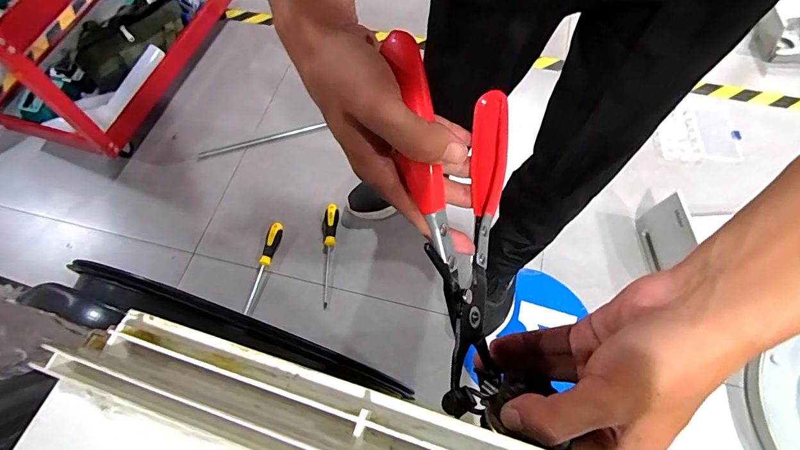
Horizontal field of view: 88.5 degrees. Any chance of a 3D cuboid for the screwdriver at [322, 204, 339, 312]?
[{"bbox_3d":[-0.172,0.063,0.978,0.035,0.030,0.272,-1,64,2],"label":"screwdriver"}]

